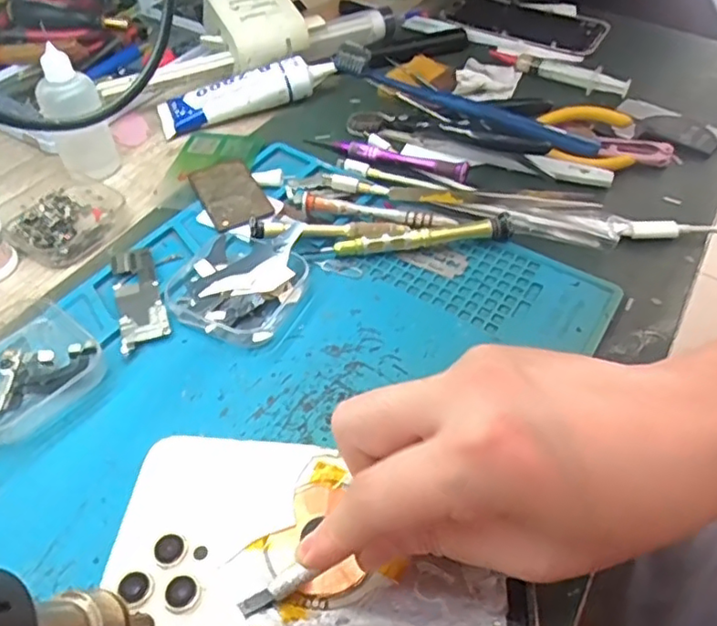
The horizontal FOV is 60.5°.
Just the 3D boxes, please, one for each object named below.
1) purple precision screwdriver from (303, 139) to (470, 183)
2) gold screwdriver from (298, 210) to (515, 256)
[{"bbox_3d":[0.017,-0.110,0.417,0.118,0.012,0.013,22,52,17],"label":"purple precision screwdriver"},{"bbox_3d":[0.030,-0.045,0.356,0.116,0.017,0.014,-6,49,-7],"label":"gold screwdriver"}]

